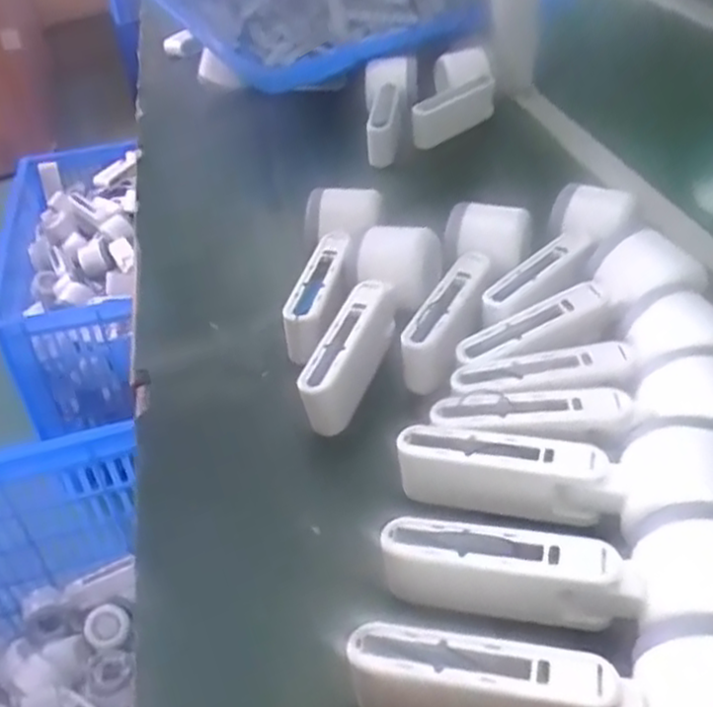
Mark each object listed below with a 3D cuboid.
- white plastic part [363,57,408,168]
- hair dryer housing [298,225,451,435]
[{"bbox_3d":[0.033,-0.238,0.723,0.051,0.058,0.127,-4,39,2],"label":"white plastic part"},{"bbox_3d":[0.010,-0.022,0.467,0.064,0.056,0.152,8,41,17],"label":"hair dryer housing"}]

